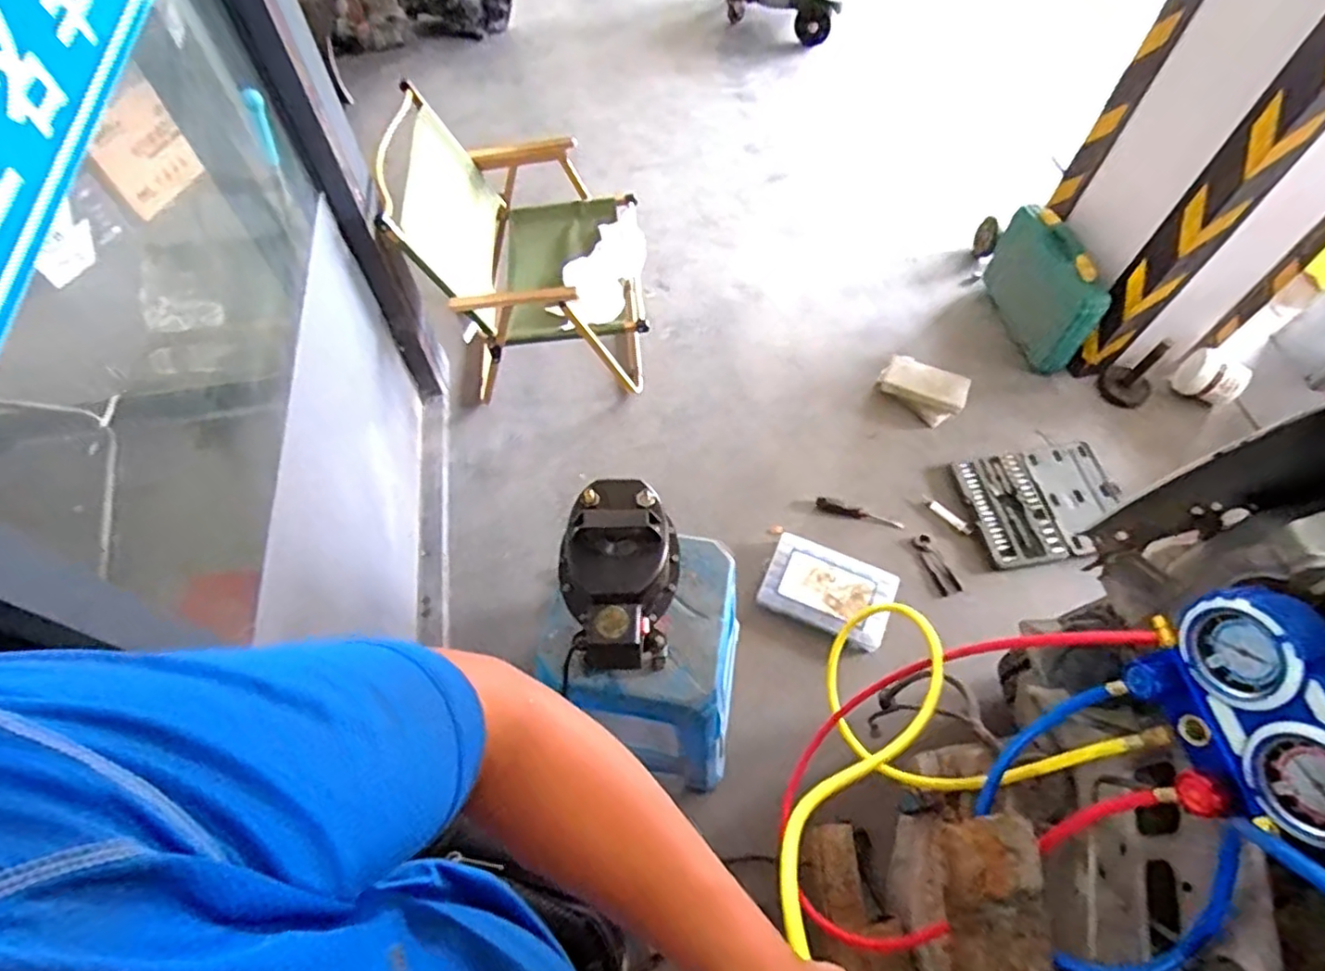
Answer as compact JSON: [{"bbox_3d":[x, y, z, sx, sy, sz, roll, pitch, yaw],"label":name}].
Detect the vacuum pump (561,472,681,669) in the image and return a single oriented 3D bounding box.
[{"bbox_3d":[-0.054,0.120,0.867,0.148,0.225,0.197,-1,60,0],"label":"vacuum pump"}]

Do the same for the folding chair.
[{"bbox_3d":[-0.318,-0.563,1.622,0.542,0.533,0.546,-10,60,-6],"label":"folding chair"}]

